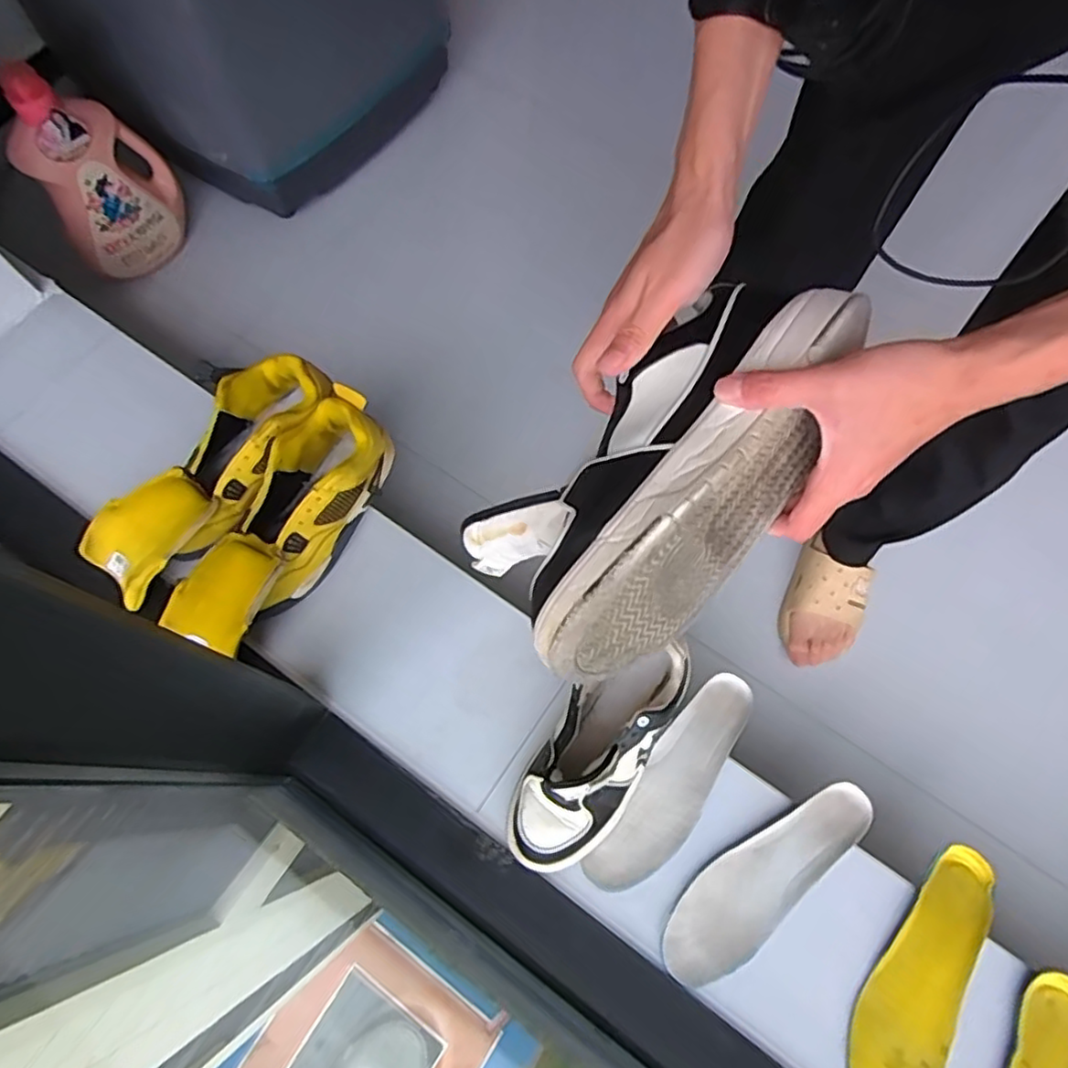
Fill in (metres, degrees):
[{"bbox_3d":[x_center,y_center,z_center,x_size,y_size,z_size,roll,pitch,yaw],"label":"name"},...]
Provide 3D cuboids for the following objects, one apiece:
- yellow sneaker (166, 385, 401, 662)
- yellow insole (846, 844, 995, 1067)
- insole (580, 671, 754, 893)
[{"bbox_3d":[-0.285,-0.012,0.764,0.106,0.104,0.317,29,71,10],"label":"yellow sneaker"},{"bbox_3d":[0.397,0.457,0.668,0.085,0.024,0.271,36,73,12],"label":"yellow insole"},{"bbox_3d":[0.157,0.272,0.726,0.072,0.020,0.265,34,73,12],"label":"insole"}]

